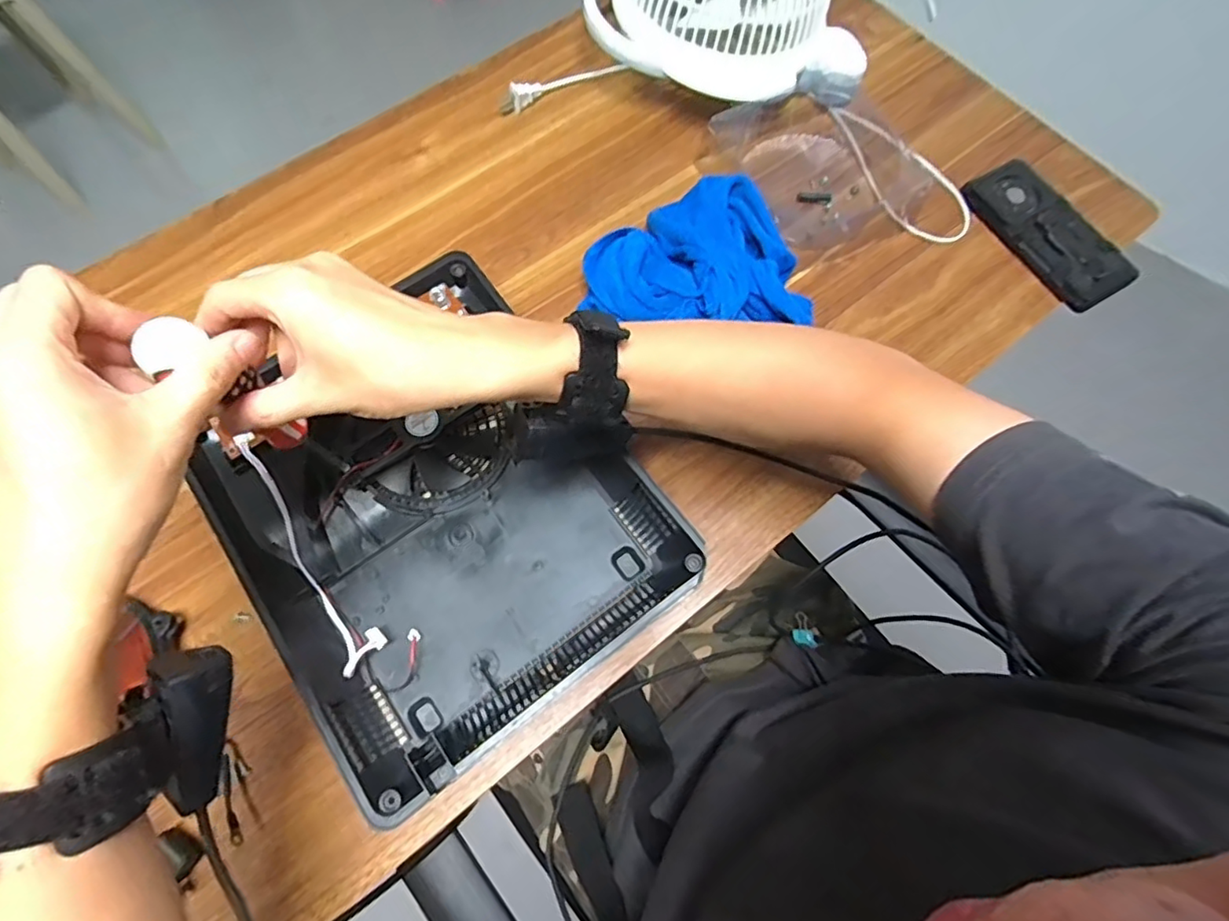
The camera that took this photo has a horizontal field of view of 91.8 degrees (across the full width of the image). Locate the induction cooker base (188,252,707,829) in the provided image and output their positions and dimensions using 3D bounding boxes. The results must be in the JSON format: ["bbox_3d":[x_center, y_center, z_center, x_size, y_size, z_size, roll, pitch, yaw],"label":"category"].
[{"bbox_3d":[-0.132,0.034,0.454,0.266,0.049,0.327,-36,74,-12],"label":"induction cooker base"}]

